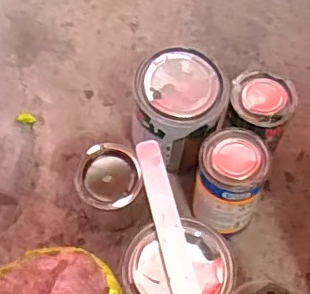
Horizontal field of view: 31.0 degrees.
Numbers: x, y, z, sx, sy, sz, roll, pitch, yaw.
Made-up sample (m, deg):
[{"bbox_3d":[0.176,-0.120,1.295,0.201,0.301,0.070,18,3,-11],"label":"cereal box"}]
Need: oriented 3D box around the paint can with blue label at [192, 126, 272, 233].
[{"bbox_3d":[0.082,0.046,0.627,0.075,0.130,0.080,1,62,-1],"label":"paint can with blue label"}]

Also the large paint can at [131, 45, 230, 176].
[{"bbox_3d":[0.028,-0.032,0.669,0.103,0.128,0.118,4,62,1],"label":"large paint can"}]

